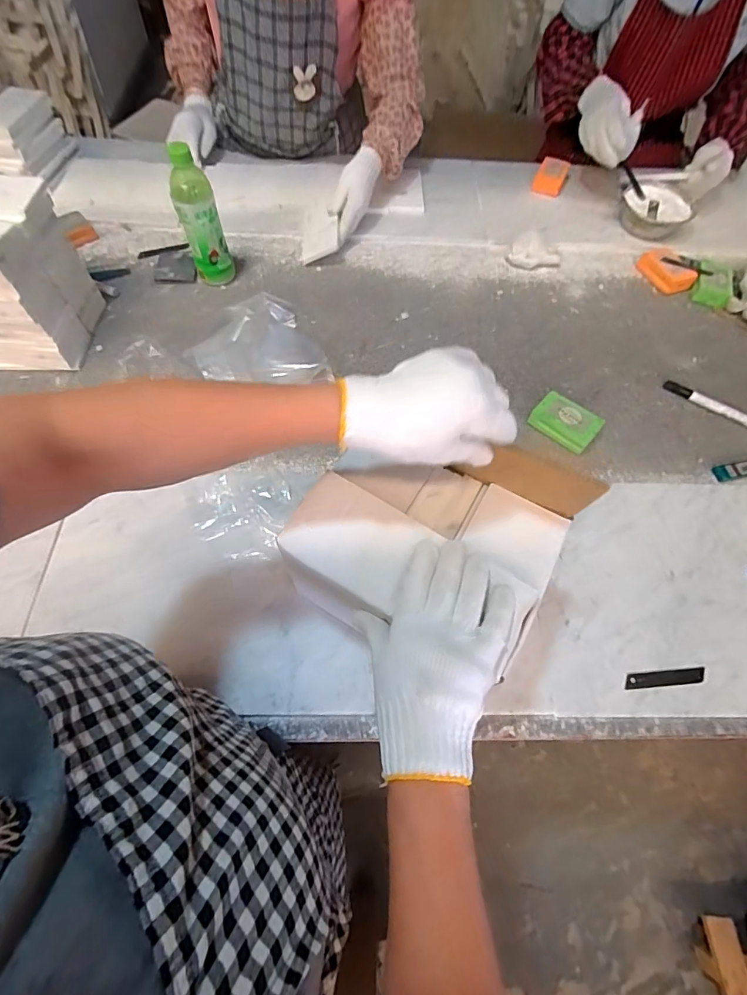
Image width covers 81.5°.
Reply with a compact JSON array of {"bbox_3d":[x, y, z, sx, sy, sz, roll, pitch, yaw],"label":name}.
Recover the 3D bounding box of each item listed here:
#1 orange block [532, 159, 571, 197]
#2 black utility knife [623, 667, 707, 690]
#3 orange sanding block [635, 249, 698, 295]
[{"bbox_3d":[0.397,-0.719,0.968,0.061,0.014,0.136,23,63,9],"label":"orange block"},{"bbox_3d":[0.340,0.212,0.506,0.098,0.004,0.016,-2,69,-5],"label":"black utility knife"},{"bbox_3d":[0.572,-0.446,0.851,0.077,0.024,0.110,-13,63,-9],"label":"orange sanding block"}]

